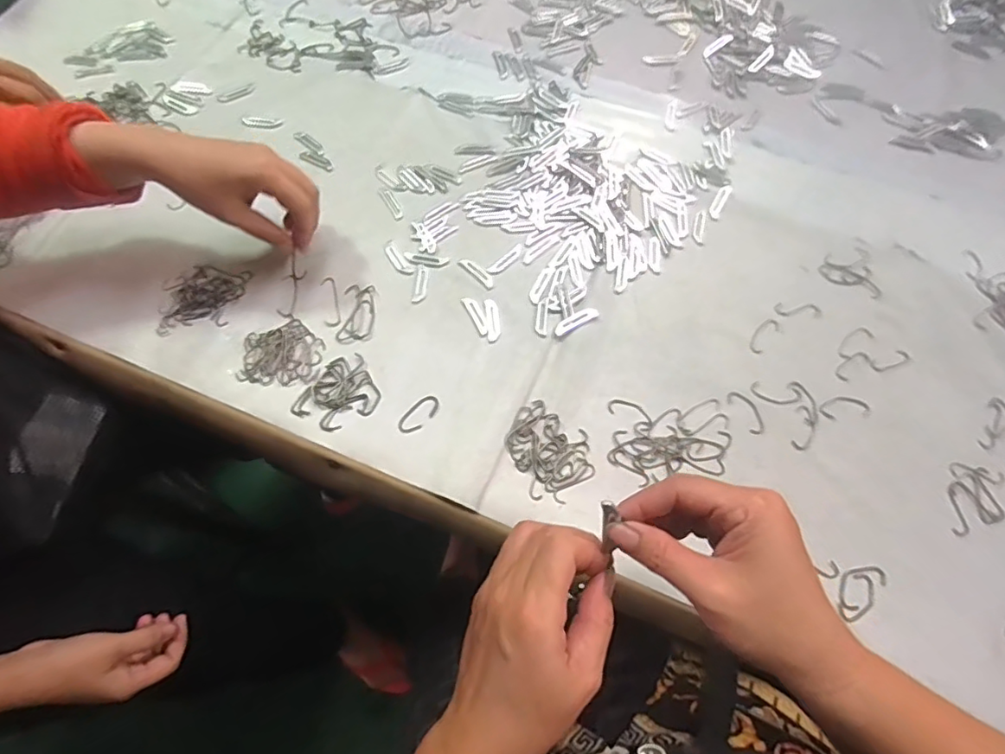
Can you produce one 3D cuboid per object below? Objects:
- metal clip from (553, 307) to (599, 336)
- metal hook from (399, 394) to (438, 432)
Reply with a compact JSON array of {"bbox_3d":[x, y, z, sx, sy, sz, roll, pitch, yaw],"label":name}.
[{"bbox_3d":[0.065,-0.050,0.494,0.044,0.004,0.012,-29,69,-11],"label":"metal clip"},{"bbox_3d":[-0.069,0.030,0.460,0.020,0.004,0.039,42,73,16],"label":"metal hook"}]

